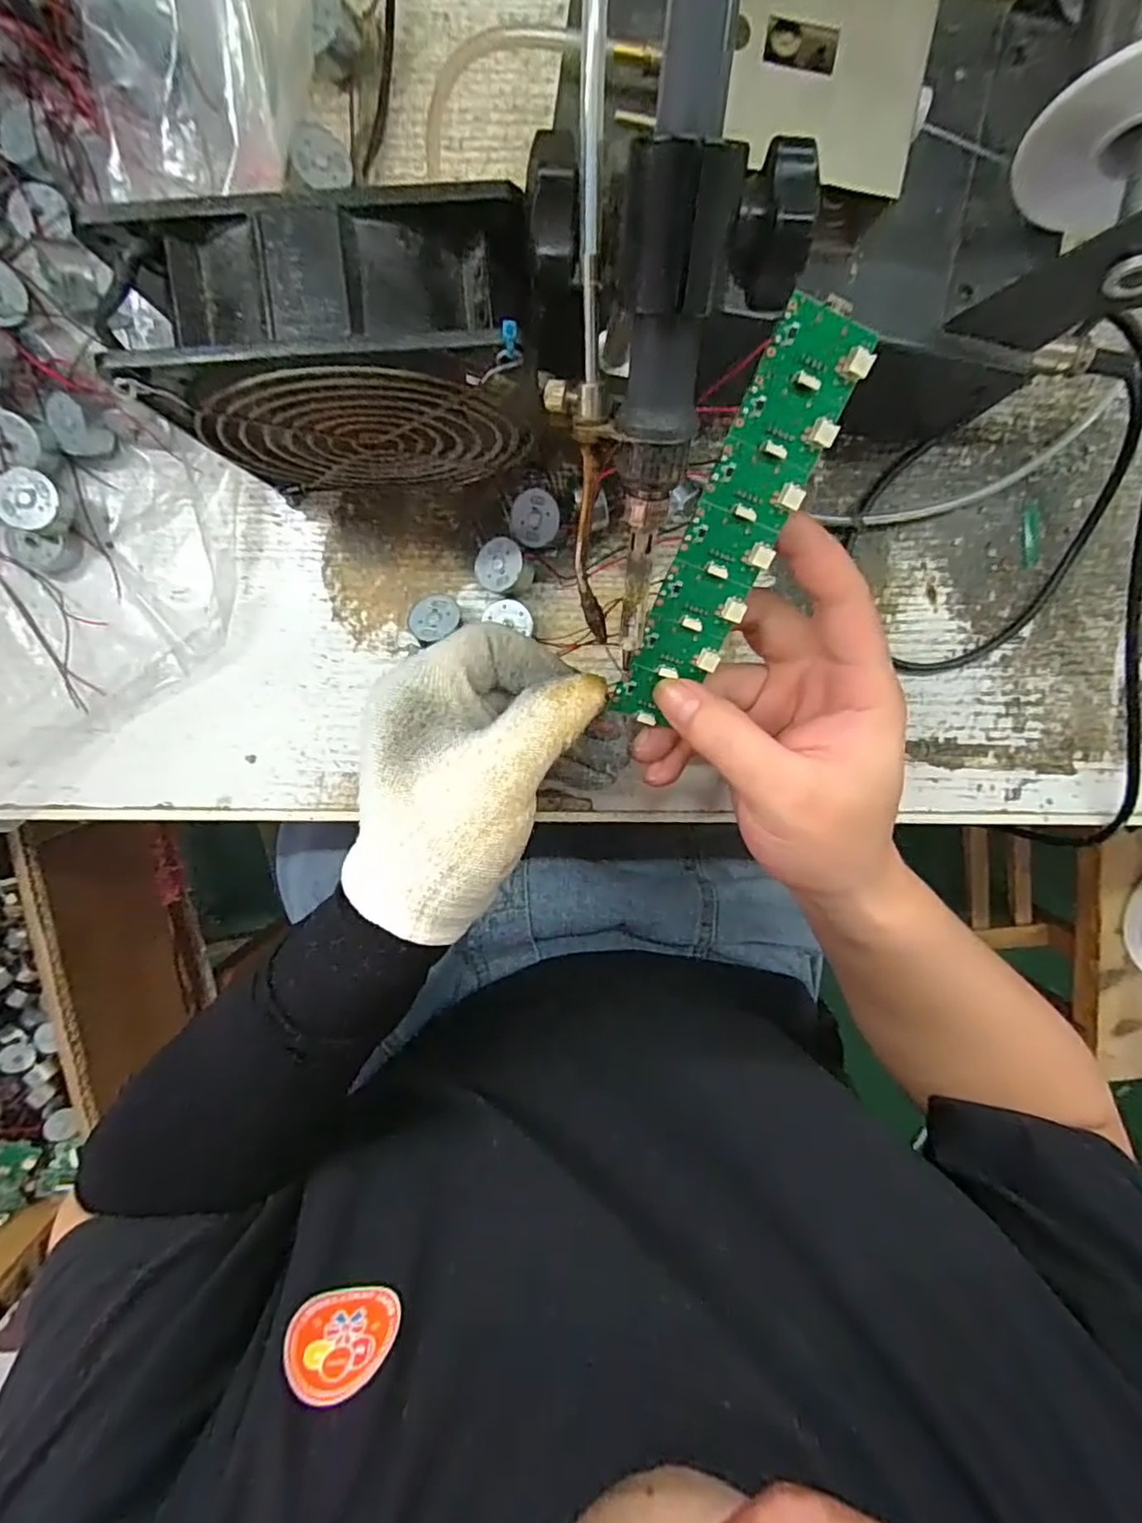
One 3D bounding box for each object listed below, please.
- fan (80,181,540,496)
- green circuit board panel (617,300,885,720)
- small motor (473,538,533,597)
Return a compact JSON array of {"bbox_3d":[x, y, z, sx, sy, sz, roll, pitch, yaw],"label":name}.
[{"bbox_3d":[-0.072,-0.134,0.225,0.119,0.120,0.048,-3,98,-1],"label":"fan"},{"bbox_3d":[0.053,-0.074,0.213,0.031,0.005,0.138,23,115,-5],"label":"green circuit board panel"},{"bbox_3d":[-0.030,-0.087,0.283,0.023,0.012,0.025,1,93,19],"label":"small motor"}]

